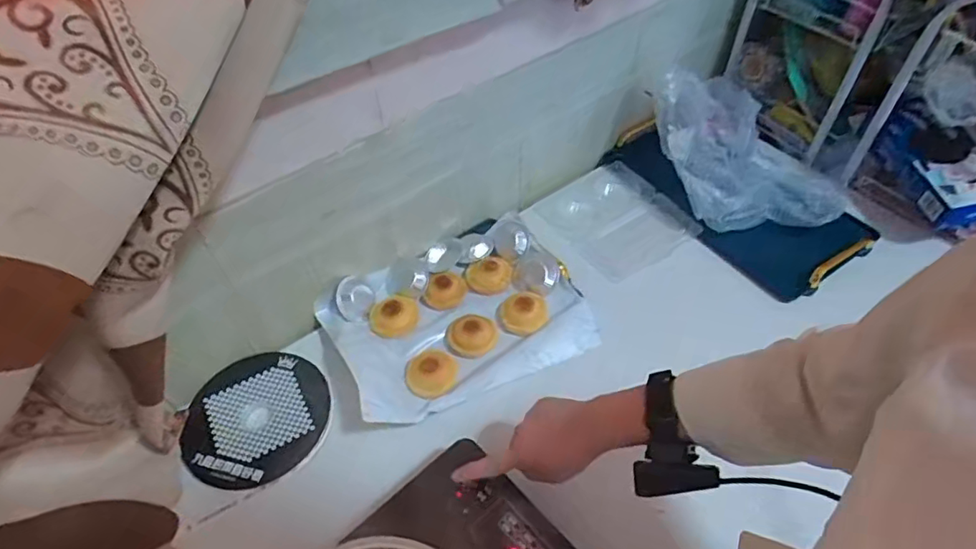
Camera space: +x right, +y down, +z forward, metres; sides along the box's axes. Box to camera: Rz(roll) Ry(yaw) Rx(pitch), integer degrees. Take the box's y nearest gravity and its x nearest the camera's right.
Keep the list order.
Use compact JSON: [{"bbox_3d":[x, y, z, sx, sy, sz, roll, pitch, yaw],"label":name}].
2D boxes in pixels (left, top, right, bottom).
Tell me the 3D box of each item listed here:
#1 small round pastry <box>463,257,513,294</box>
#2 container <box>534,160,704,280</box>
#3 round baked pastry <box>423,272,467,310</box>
[{"bbox_3d":[0.001,0.001,0.824,0.068,0.032,0.054,-5,51,-2],"label":"small round pastry"},{"bbox_3d":[0.200,-0.098,0.899,0.191,0.030,0.215,-30,56,-20],"label":"container"},{"bbox_3d":[-0.060,0.021,0.810,0.054,0.026,0.059,-1,51,1],"label":"round baked pastry"}]

